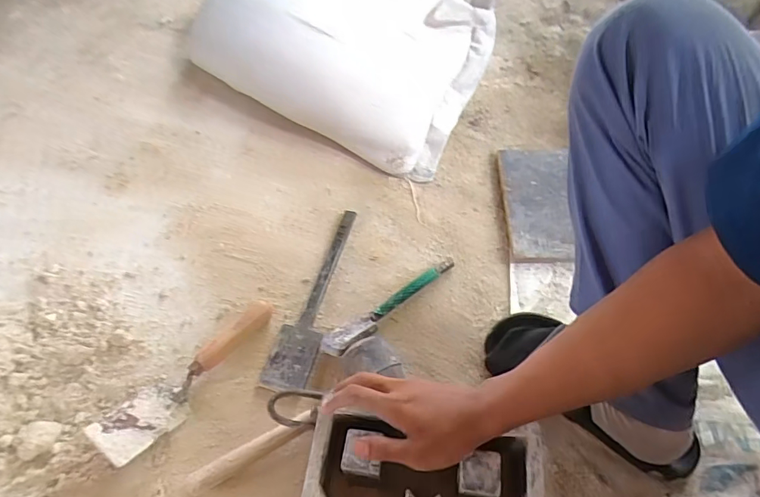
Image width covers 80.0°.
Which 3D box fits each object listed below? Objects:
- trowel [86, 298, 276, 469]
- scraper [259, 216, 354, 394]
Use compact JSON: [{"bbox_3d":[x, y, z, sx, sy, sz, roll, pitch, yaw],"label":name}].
[{"bbox_3d":[-0.261,0.161,0.621,0.077,0.055,0.263,28,61,20],"label":"trowel"},{"bbox_3d":[-0.094,0.067,0.699,0.065,0.018,0.313,13,56,10],"label":"scraper"}]

